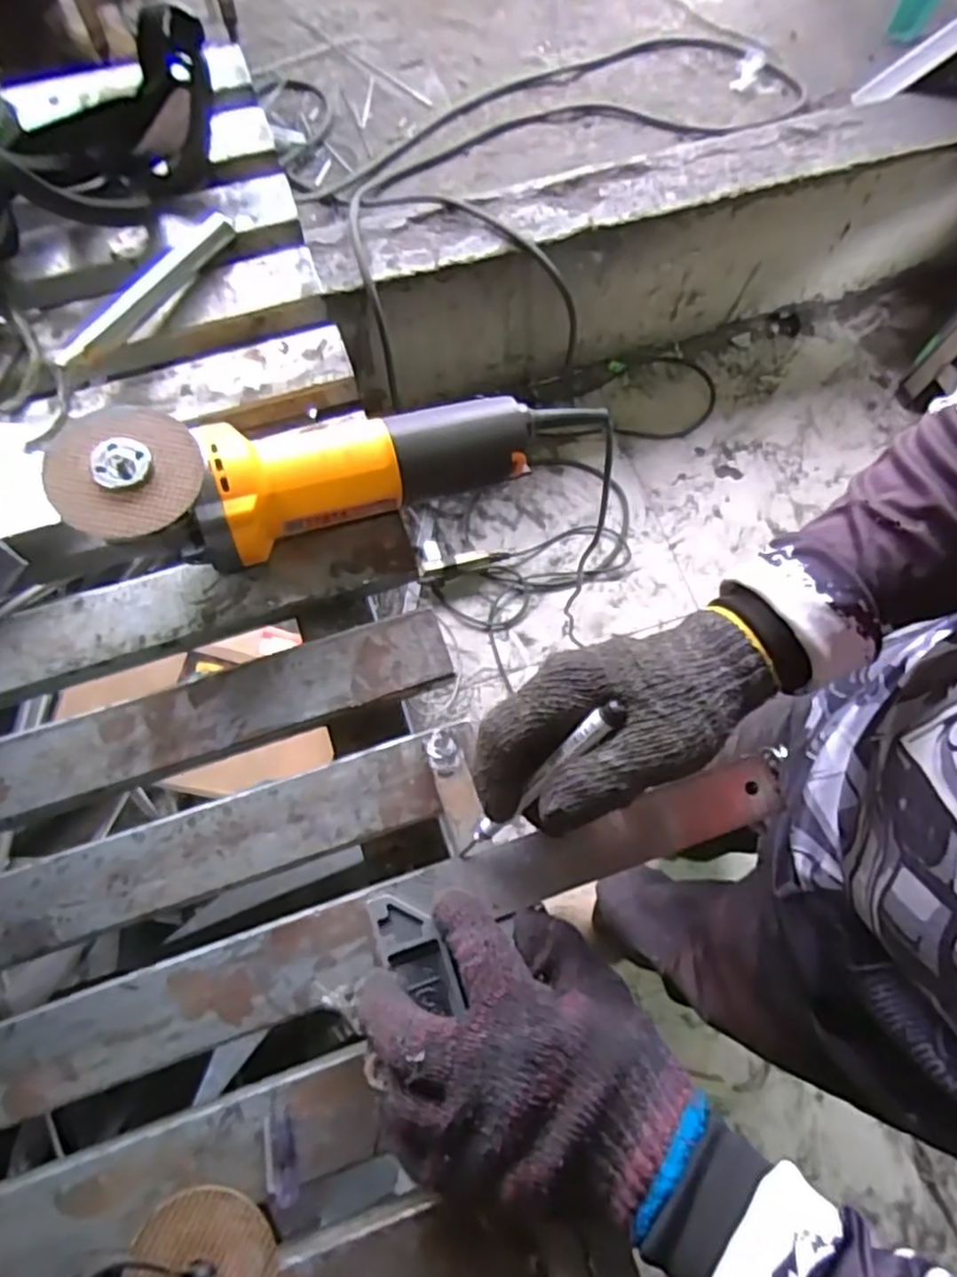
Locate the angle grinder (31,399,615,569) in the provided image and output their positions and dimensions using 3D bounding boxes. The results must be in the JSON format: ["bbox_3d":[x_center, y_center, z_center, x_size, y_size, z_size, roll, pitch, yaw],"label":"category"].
[{"bbox_3d":[-0.073,-0.104,0.437,0.334,0.077,0.072,-13,72,-21],"label":"angle grinder"}]

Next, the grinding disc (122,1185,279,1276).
[{"bbox_3d":[-0.135,0.311,0.338,0.070,0.010,0.070,11,72,1],"label":"grinding disc"}]

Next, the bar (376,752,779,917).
[{"bbox_3d":[0.061,0.115,0.385,0.225,0.009,0.038,-15,73,-6],"label":"bar"}]

